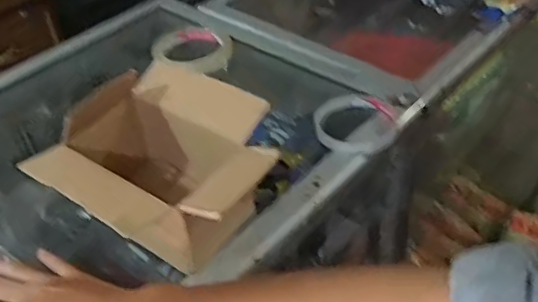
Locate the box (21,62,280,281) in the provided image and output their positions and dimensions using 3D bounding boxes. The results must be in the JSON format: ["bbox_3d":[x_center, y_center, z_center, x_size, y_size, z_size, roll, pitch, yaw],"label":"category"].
[{"bbox_3d":[-0.079,0.024,0.460,0.163,0.098,0.149,21,47,26],"label":"box"}]

